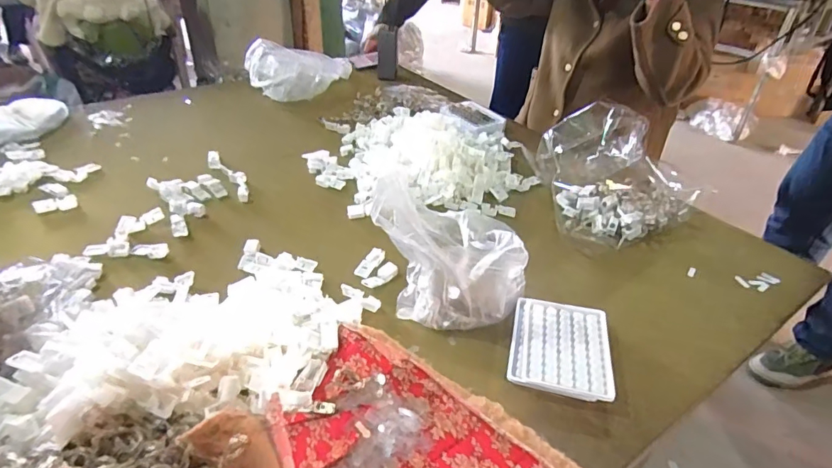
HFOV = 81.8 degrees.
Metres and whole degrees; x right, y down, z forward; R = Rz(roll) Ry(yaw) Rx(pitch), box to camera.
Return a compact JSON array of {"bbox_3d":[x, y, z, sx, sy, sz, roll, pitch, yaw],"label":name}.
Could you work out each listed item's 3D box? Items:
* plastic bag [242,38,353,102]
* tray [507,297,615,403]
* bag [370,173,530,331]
[{"bbox_3d":[-0.262,-0.400,1.163,0.276,0.123,0.098,-20,42,-29],"label":"plastic bag"},{"bbox_3d":[0.166,0.129,0.553,0.107,0.015,0.131,11,37,10],"label":"tray"},{"bbox_3d":[0.045,0.014,0.585,0.180,0.158,0.130,9,36,8],"label":"bag"}]

